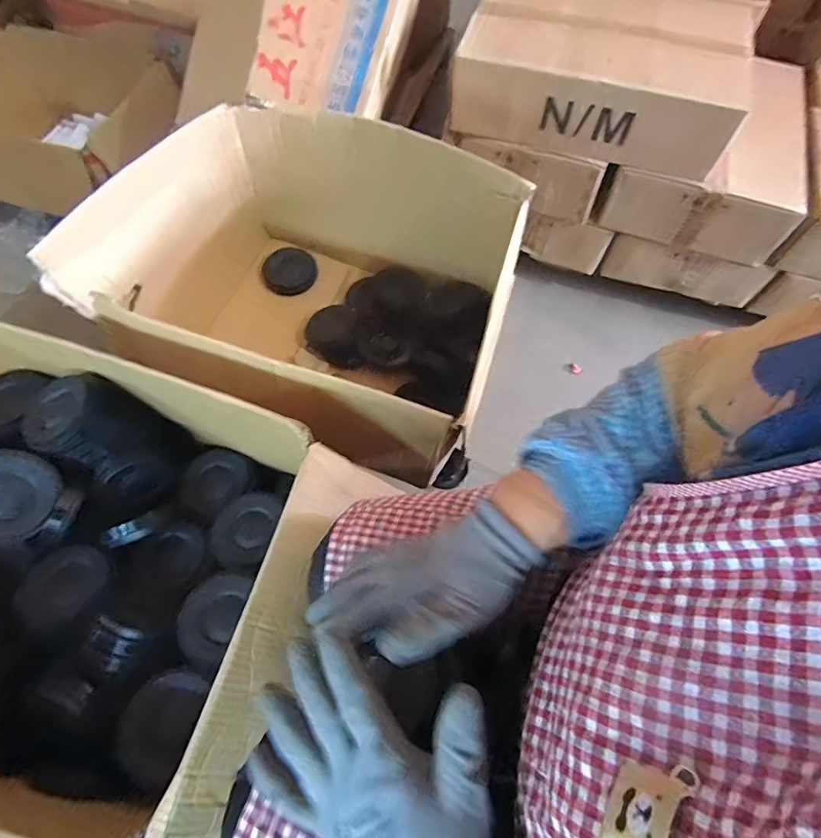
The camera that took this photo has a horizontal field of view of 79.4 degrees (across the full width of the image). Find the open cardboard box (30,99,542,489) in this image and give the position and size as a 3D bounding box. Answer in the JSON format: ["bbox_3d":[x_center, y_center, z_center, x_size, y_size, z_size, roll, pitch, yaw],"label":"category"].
[{"bbox_3d":[-0.182,-0.238,0.929,0.694,0.350,0.505,22,66,8],"label":"open cardboard box"}]

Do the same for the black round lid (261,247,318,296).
[{"bbox_3d":[-0.267,-0.327,1.094,0.118,0.021,0.099,-23,104,-10],"label":"black round lid"}]

